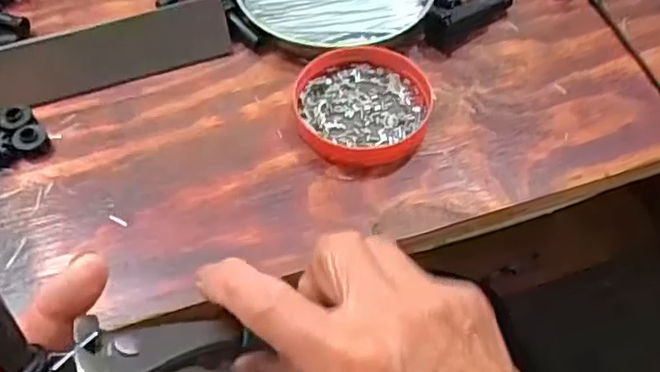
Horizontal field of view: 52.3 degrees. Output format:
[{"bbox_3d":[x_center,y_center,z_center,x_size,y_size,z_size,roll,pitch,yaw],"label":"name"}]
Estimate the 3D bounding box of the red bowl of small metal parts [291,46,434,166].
[{"bbox_3d":[0.019,-0.048,0.394,0.079,0.016,0.073,-1,52,2],"label":"red bowl of small metal parts"}]

